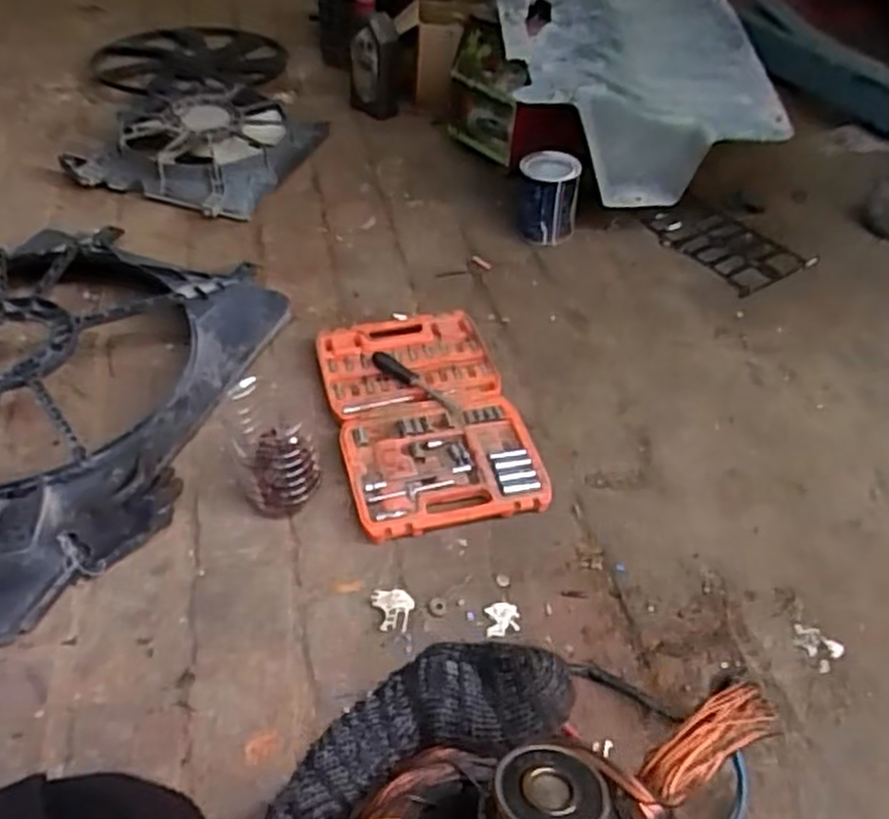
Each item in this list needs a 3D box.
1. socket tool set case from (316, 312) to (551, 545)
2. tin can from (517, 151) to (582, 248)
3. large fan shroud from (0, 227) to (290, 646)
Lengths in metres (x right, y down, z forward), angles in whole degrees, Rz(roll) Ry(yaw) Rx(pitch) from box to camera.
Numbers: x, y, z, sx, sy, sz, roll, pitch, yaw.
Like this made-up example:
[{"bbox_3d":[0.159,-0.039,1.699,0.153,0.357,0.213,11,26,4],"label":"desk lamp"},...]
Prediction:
[{"bbox_3d":[-0.027,0.002,1.062,0.248,0.033,0.390,-11,49,-13],"label":"socket tool set case"},{"bbox_3d":[0.183,-0.375,1.360,0.103,0.141,0.112,4,48,0],"label":"tin can"},{"bbox_3d":[-0.575,-0.053,1.039,0.549,0.100,0.685,12,48,8],"label":"large fan shroud"}]

